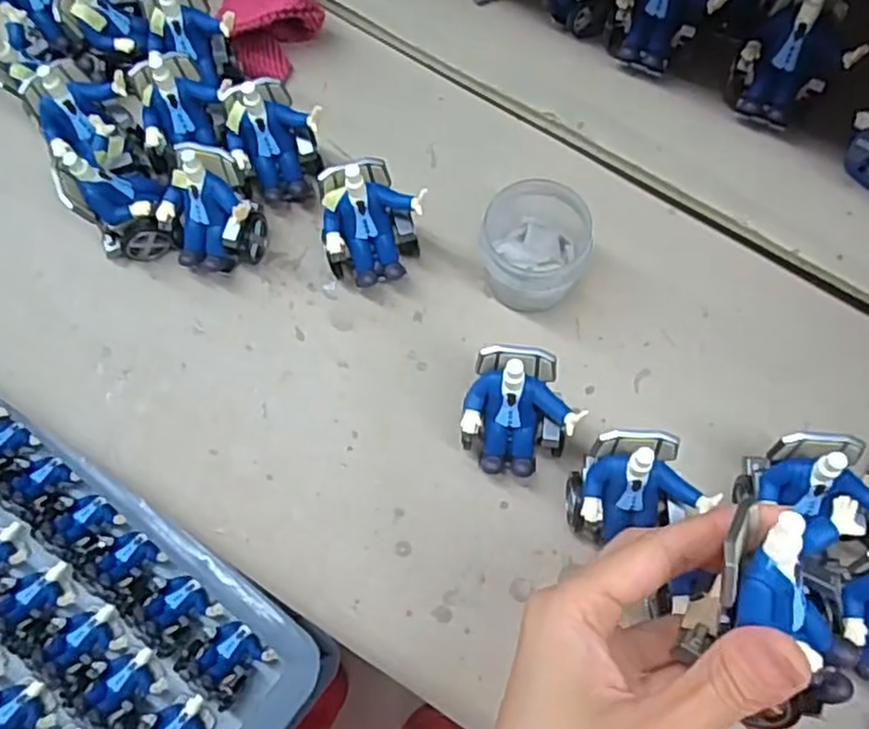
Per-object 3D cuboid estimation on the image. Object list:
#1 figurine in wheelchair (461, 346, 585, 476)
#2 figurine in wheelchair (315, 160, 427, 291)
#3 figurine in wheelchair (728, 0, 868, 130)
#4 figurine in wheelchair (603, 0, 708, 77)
[{"bbox_3d":[0.039,0.024,0.333,0.051,0.060,0.047,8,71,6],"label":"figurine in wheelchair"},{"bbox_3d":[-0.030,-0.070,0.368,0.052,0.063,0.043,-14,70,-2],"label":"figurine in wheelchair"},{"bbox_3d":[0.180,-0.151,0.365,0.048,0.056,0.044,-1,70,3],"label":"figurine in wheelchair"},{"bbox_3d":[0.119,-0.190,0.383,0.044,0.058,0.045,24,73,11],"label":"figurine in wheelchair"}]

